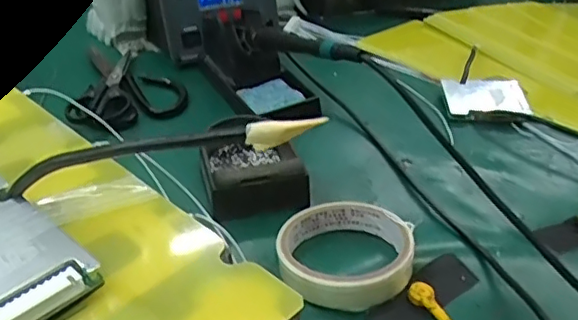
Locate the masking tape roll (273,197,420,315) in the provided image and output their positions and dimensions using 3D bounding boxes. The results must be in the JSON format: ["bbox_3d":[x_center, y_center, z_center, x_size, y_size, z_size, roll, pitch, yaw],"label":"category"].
[{"bbox_3d":[0.038,0.061,0.396,0.088,0.030,0.088,2,35,-2],"label":"masking tape roll"}]

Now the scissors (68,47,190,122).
[{"bbox_3d":[-0.161,-0.082,0.600,0.105,0.015,0.170,-3,36,-8],"label":"scissors"}]

